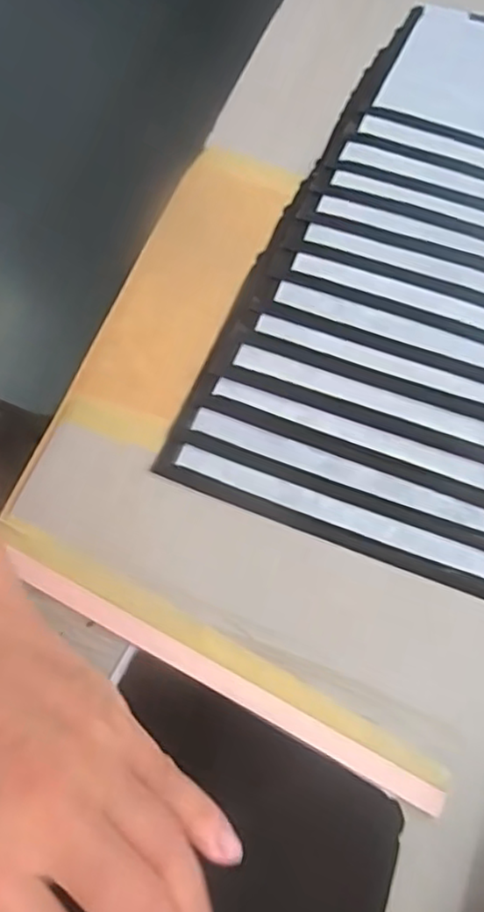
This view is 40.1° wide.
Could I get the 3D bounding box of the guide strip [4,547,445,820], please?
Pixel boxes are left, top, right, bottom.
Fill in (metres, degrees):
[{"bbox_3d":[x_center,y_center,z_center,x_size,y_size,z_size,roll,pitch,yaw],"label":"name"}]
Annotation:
[{"bbox_3d":[-0.010,0.091,0.274,0.197,0.009,0.011,26,70,9],"label":"guide strip"}]

